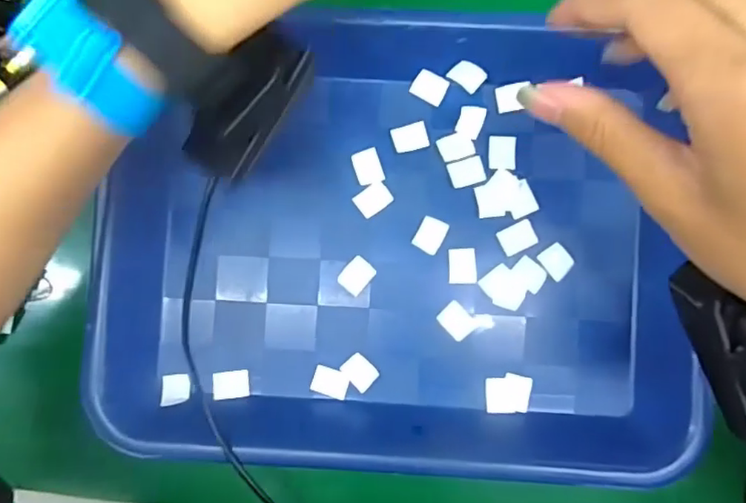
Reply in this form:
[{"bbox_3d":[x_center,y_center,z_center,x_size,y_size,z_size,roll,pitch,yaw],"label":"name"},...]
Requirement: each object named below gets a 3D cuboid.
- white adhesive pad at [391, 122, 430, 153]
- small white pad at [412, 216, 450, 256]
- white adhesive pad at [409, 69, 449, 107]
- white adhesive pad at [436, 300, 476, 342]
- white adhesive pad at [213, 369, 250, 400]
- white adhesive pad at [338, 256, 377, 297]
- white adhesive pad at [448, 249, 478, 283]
[{"bbox_3d":[0.022,-0.068,0.352,0.021,0.004,0.016,-14,88,1],"label":"white adhesive pad"},{"bbox_3d":[0.034,-0.010,0.348,0.016,0.004,0.021,28,89,2],"label":"small white pad"},{"bbox_3d":[0.034,-0.098,0.351,0.020,0.004,0.016,29,89,2],"label":"white adhesive pad"},{"bbox_3d":[0.049,0.041,0.345,0.017,0.004,0.020,-43,88,0],"label":"white adhesive pad"},{"bbox_3d":[-0.084,0.079,0.349,0.021,0.004,0.016,-5,83,-10],"label":"white adhesive pad"},{"bbox_3d":[-0.010,0.015,0.349,0.017,0.004,0.020,39,89,2],"label":"white adhesive pad"},{"bbox_3d":[0.053,0.009,0.347,0.016,0.004,0.021,-1,88,1],"label":"white adhesive pad"}]

